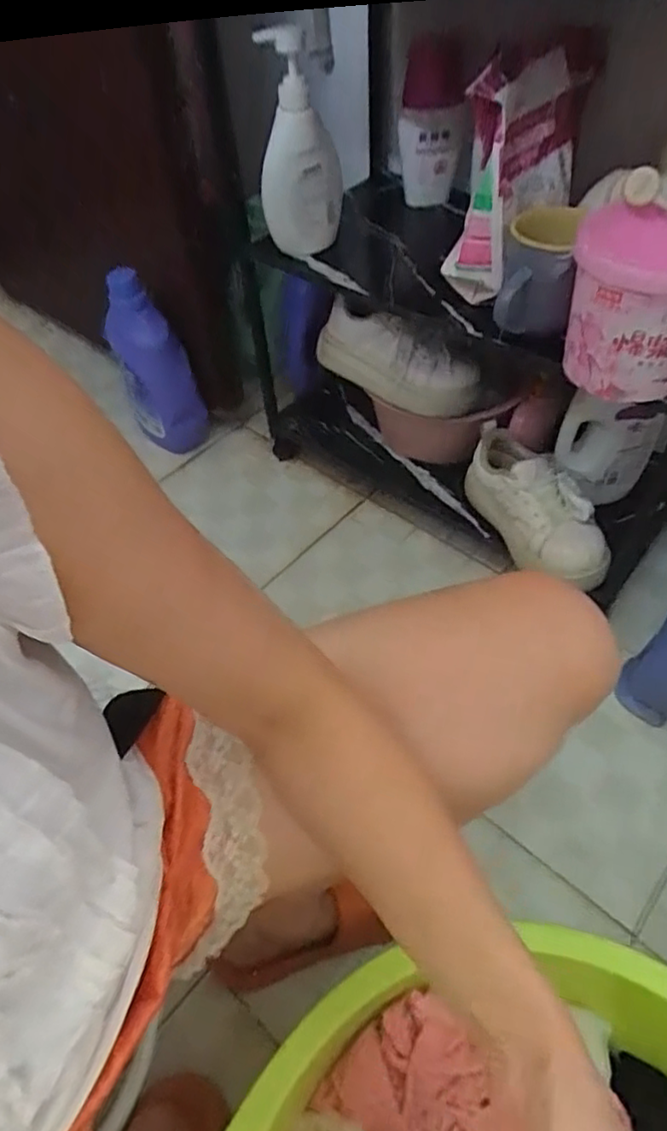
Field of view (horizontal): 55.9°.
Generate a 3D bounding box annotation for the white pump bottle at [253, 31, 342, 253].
[{"bbox_3d":[-0.041,-0.475,0.724,0.094,0.213,0.054,-4,51,1],"label":"white pump bottle"}]

